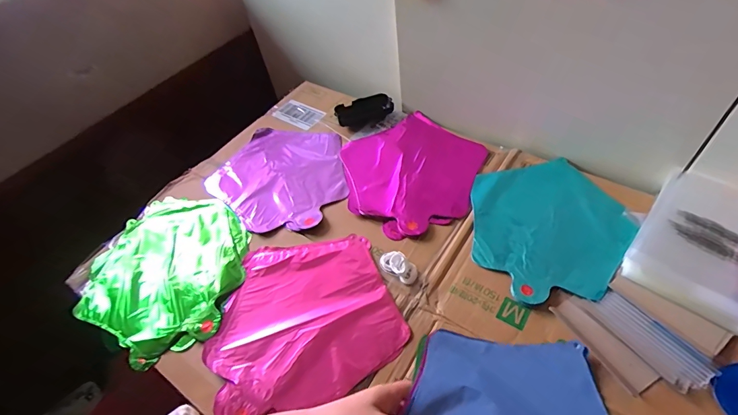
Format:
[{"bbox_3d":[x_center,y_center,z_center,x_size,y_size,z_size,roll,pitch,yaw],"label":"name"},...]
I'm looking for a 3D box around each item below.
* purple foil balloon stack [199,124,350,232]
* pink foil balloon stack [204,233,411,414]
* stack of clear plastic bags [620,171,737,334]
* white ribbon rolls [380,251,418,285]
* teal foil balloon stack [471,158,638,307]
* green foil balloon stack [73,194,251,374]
[{"bbox_3d":[-0.143,-0.060,0.663,0.236,0.009,0.219,27,59,25],"label":"purple foil balloon stack"},{"bbox_3d":[-0.086,0.136,0.503,0.231,0.008,0.213,-15,51,-6],"label":"pink foil balloon stack"},{"bbox_3d":[0.427,0.039,0.490,0.135,0.039,0.214,32,61,28],"label":"stack of clear plastic bags"},{"bbox_3d":[0.039,0.077,0.515,0.054,0.021,0.028,25,58,24],"label":"white ribbon rolls"},{"bbox_3d":[0.252,0.021,0.545,0.202,0.009,0.243,3,52,9],"label":"teal foil balloon stack"},{"bbox_3d":[-0.289,0.090,0.573,0.245,0.023,0.229,24,57,23],"label":"green foil balloon stack"}]

